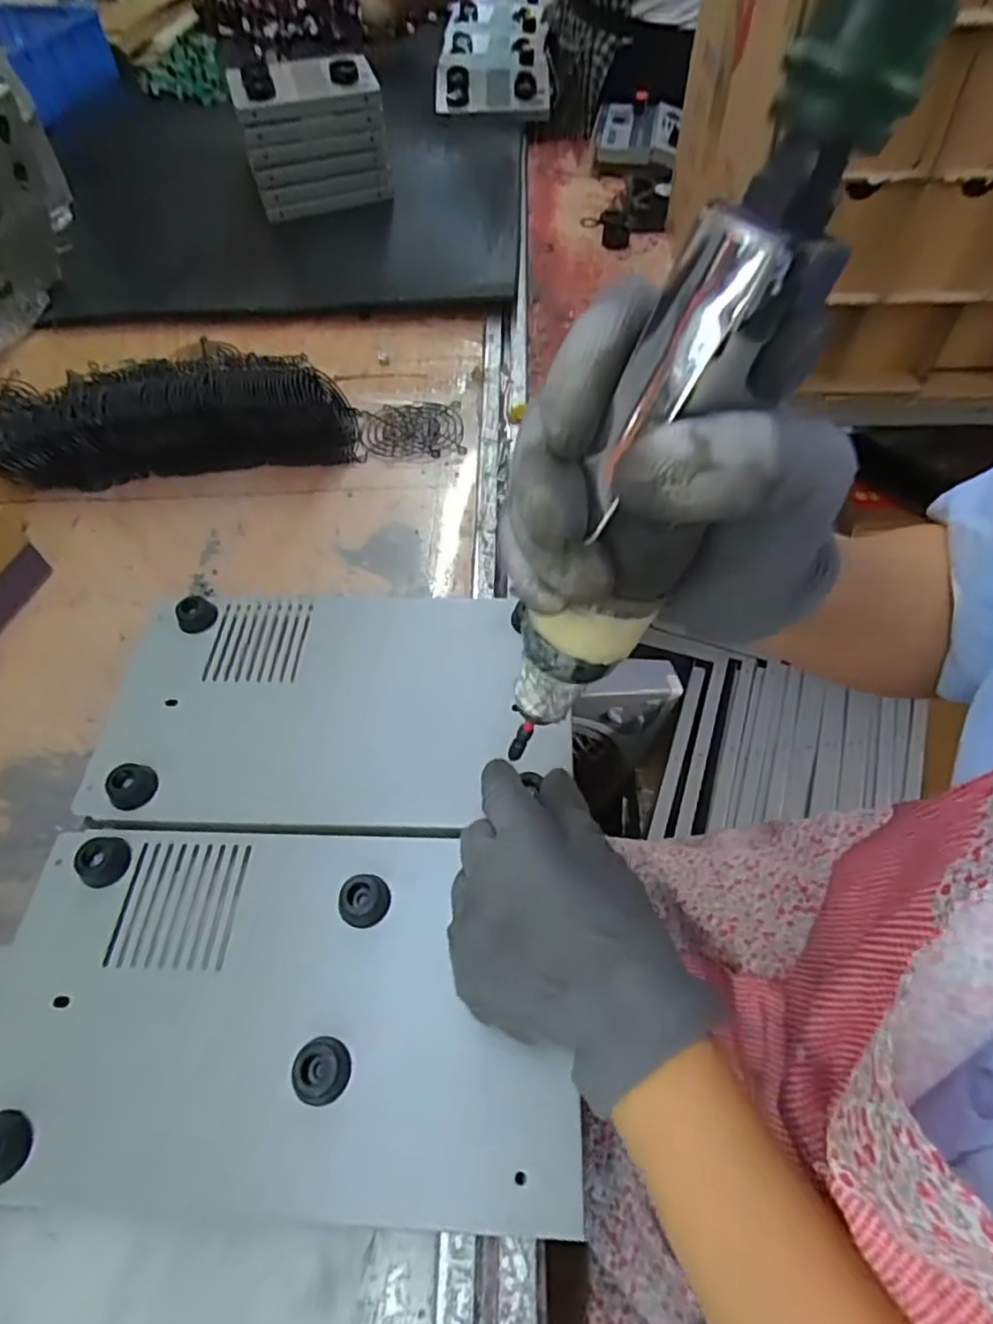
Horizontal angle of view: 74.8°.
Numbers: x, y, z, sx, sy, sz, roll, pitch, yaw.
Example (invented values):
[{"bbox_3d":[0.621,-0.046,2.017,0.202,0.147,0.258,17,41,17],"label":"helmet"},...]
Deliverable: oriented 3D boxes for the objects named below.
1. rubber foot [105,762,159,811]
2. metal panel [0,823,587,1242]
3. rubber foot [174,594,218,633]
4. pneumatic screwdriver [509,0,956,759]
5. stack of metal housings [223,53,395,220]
[{"bbox_3d":[-0.199,0.067,0.353,0.020,0.014,0.024,27,62,18],"label":"rubber foot"},{"bbox_3d":[-0.101,0.153,0.298,0.268,0.017,0.154,2,57,3],"label":"metal panel"},{"bbox_3d":[-0.193,-0.031,0.418,0.024,0.013,0.021,-34,62,-19],"label":"rubber foot"},{"bbox_3d":[0.046,-0.055,0.170,0.025,0.248,0.026,-18,56,-33],"label":"pneumatic screwdriver"},{"bbox_3d":[-0.200,-0.586,0.721,0.153,0.133,0.095,-7,57,-3],"label":"stack of metal housings"}]

